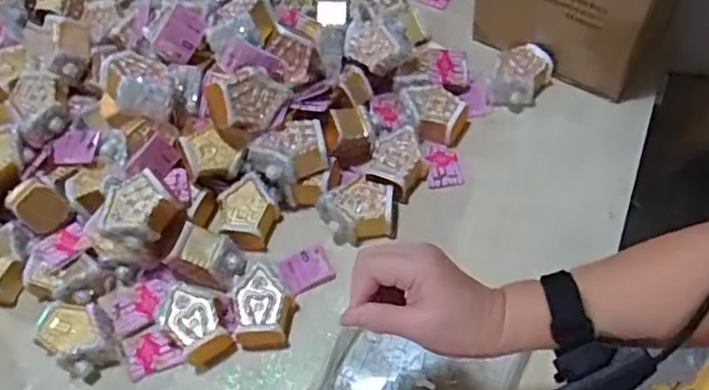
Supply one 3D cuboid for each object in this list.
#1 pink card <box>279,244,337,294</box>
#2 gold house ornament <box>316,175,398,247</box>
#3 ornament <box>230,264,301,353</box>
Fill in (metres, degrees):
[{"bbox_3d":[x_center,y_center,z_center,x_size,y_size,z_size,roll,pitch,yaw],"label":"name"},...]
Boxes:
[{"bbox_3d":[-0.053,0.084,0.720,0.055,0.010,0.050,-27,60,-12],"label":"pink card"},{"bbox_3d":[0.003,0.019,0.731,0.086,0.051,0.061,-9,58,-1],"label":"gold house ornament"},{"bbox_3d":[-0.096,0.120,0.679,0.063,0.045,0.079,-6,58,1],"label":"ornament"}]

